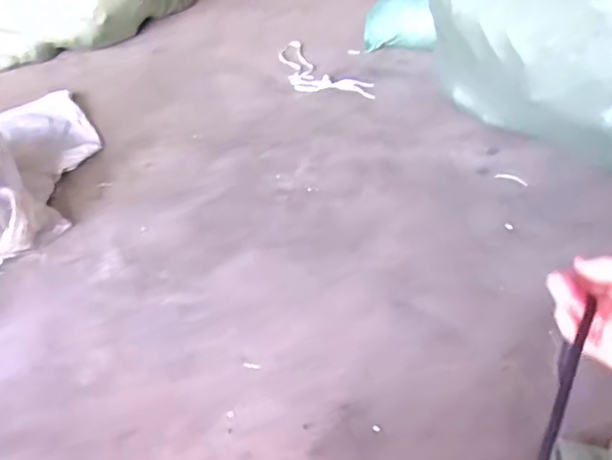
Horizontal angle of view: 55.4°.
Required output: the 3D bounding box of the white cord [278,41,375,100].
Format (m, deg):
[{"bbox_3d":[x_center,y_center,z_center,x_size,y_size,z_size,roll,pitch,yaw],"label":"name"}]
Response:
[{"bbox_3d":[0.020,-0.445,1.651,0.140,0.024,0.423,-27,46,-21],"label":"white cord"}]

